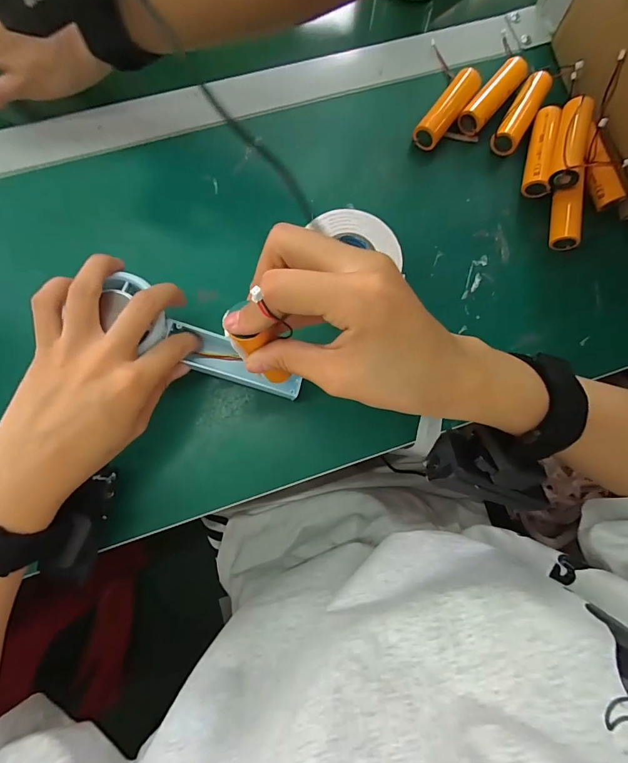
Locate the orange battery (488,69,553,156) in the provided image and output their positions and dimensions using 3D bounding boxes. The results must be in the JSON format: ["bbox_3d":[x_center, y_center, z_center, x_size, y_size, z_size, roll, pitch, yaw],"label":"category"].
[{"bbox_3d":[0.179,-0.231,0.334,0.023,0.019,0.076,31,82,2],"label":"orange battery"}]

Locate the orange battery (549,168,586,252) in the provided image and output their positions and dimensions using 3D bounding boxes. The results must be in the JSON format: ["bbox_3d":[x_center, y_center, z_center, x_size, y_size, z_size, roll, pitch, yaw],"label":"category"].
[{"bbox_3d":[0.208,-0.140,0.318,0.021,0.020,0.061,7,82,-2],"label":"orange battery"}]

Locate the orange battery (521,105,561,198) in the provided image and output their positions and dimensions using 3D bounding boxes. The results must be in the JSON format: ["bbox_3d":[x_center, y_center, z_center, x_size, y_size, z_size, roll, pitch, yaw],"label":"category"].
[{"bbox_3d":[0.192,-0.194,0.324,0.021,0.025,0.074,11,82,-1],"label":"orange battery"}]

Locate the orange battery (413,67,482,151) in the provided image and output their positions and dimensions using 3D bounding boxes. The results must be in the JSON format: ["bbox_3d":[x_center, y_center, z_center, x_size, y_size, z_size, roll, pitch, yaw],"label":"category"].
[{"bbox_3d":[0.114,-0.231,0.329,0.023,0.023,0.074,37,82,2],"label":"orange battery"}]

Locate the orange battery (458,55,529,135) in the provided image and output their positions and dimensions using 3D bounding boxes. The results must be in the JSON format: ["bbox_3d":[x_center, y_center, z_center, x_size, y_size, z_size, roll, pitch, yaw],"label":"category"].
[{"bbox_3d":[0.155,-0.245,0.334,0.022,0.018,0.076,40,82,3],"label":"orange battery"}]

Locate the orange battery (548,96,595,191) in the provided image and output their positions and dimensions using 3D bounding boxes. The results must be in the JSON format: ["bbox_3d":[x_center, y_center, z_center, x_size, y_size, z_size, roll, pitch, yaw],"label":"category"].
[{"bbox_3d":[0.205,-0.190,0.309,0.020,0.022,0.076,17,82,0],"label":"orange battery"}]

